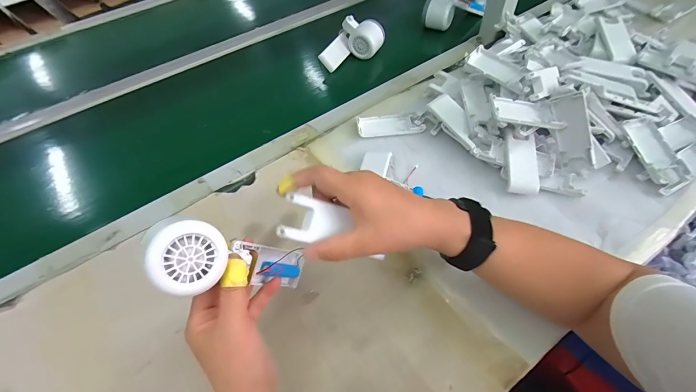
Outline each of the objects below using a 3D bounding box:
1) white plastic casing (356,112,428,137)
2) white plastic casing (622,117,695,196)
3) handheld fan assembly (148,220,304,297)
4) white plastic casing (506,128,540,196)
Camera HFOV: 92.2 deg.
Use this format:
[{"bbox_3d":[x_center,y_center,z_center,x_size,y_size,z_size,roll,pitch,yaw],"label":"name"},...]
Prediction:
[{"bbox_3d":[0.069,-0.114,0.530,0.107,0.014,0.040,-4,54,-2],"label":"white plastic casing"},{"bbox_3d":[0.417,-0.057,0.455,0.046,0.033,0.107,-10,54,-6],"label":"white plastic casing"},{"bbox_3d":[-0.096,0.060,0.306,0.045,0.166,0.034,-49,62,6],"label":"handheld fan assembly"},{"bbox_3d":[0.239,-0.047,0.460,0.039,0.010,0.097,3,71,4],"label":"white plastic casing"}]

